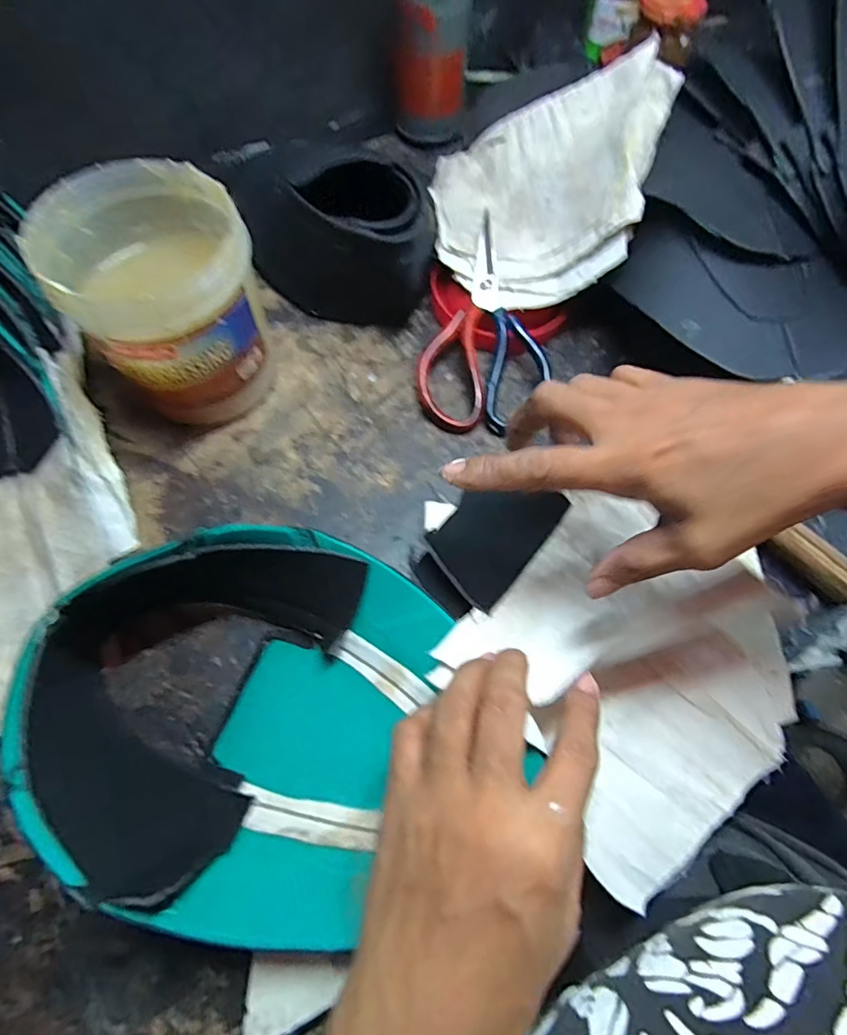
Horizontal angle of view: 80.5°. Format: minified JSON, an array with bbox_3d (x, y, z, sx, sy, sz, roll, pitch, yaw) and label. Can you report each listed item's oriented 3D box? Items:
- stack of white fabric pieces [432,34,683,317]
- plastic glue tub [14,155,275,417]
[{"bbox_3d":[0.091,-0.276,0.420,0.212,0.061,0.203,-8,73,37],"label":"stack of white fabric pieces"},{"bbox_3d":[-0.172,-0.145,0.352,0.109,0.133,0.117,1,66,-1],"label":"plastic glue tub"}]

